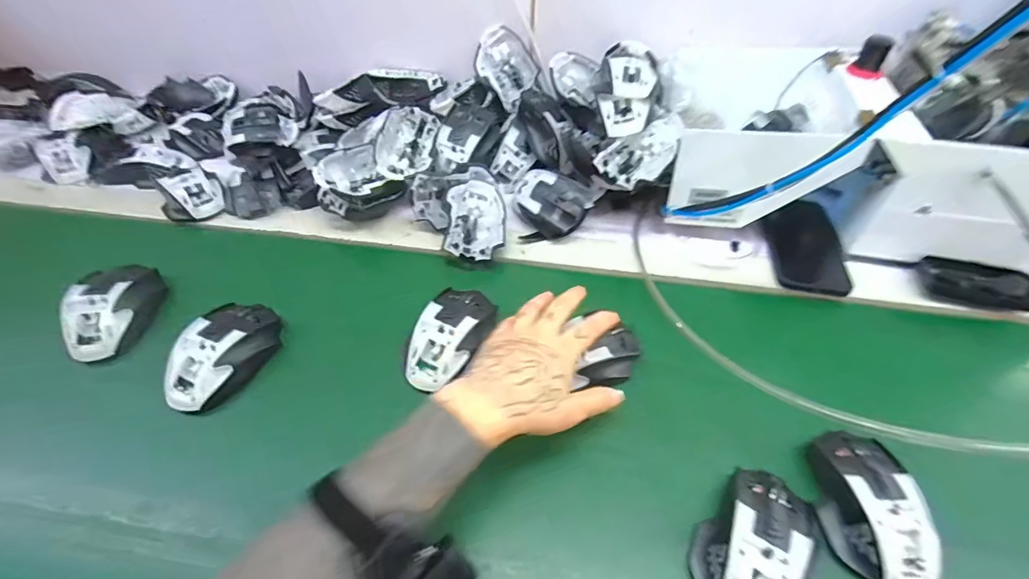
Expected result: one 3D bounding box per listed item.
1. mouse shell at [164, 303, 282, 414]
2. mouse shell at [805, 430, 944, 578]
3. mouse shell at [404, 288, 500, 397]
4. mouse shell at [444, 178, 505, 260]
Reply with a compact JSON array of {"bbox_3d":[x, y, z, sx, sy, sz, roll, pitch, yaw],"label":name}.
[{"bbox_3d":[-0.282,0.061,0.447,0.061,0.054,0.116,17,52,14],"label":"mouse shell"},{"bbox_3d":[0.274,0.171,0.357,0.070,0.047,0.113,0,50,0],"label":"mouse shell"},{"bbox_3d":[-0.063,0.044,0.452,0.065,0.030,0.111,20,53,16],"label":"mouse shell"},{"bbox_3d":[-0.045,-0.081,0.547,0.066,0.039,0.112,-1,50,-1],"label":"mouse shell"}]

